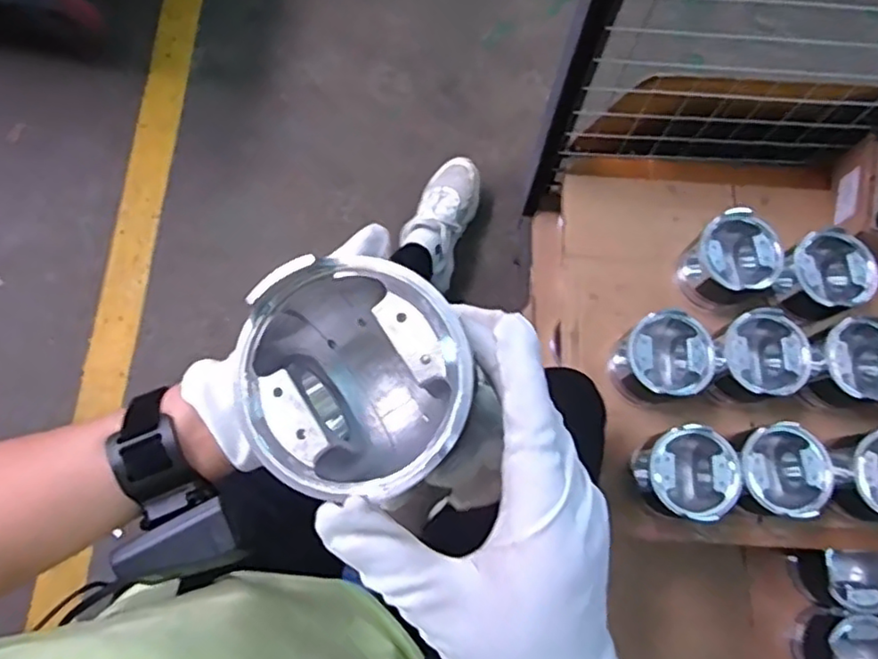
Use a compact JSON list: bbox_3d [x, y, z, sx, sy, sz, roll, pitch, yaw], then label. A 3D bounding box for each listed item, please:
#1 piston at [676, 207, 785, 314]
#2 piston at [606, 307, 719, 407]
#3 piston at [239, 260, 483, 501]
[{"bbox_3d":[0.358,-0.082,0.799,0.100,0.107,0.096,0,76,-1],"label":"piston"},{"bbox_3d":[0.261,0.038,0.766,0.099,0.110,0.096,0,76,-1],"label":"piston"},{"bbox_3d":[-0.035,0.026,0.288,0.091,0.070,0.095,0,76,-1],"label":"piston"}]

